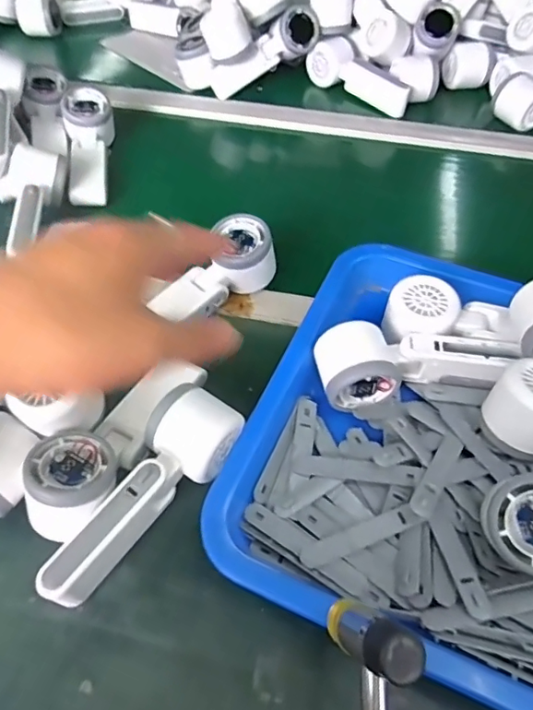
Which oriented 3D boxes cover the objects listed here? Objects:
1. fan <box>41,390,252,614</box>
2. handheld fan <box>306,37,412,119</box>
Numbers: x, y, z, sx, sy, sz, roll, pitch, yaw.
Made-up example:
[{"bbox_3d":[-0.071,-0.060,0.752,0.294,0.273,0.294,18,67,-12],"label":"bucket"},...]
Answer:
[{"bbox_3d":[-0.080,0.098,0.356,0.058,0.052,0.161,25,57,17],"label":"fan"},{"bbox_3d":[0.136,-0.398,0.741,0.166,0.047,0.059,34,60,22],"label":"handheld fan"}]

